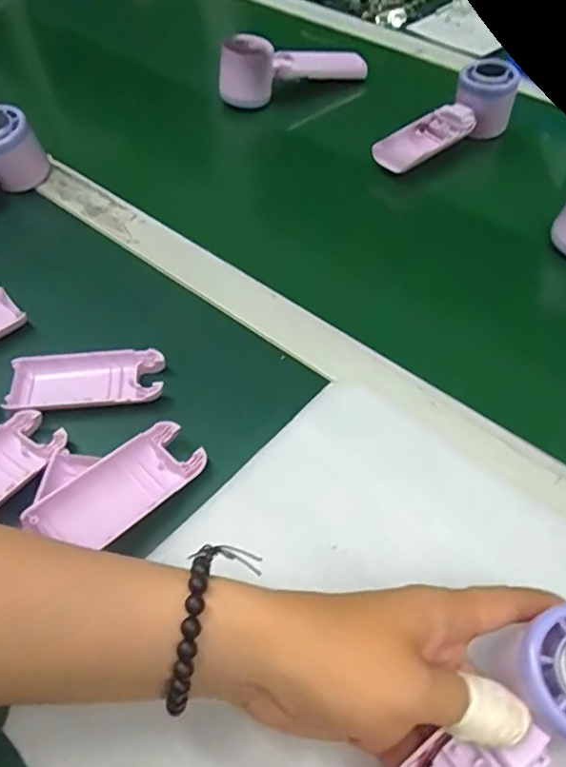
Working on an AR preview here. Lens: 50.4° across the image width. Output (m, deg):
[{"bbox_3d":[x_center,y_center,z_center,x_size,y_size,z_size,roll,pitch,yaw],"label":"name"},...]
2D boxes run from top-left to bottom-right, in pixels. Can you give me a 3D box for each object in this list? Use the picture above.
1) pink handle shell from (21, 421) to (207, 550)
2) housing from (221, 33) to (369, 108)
[{"bbox_3d":[-0.094,0.061,0.351,0.043,0.019,0.103,35,44,25],"label":"pink handle shell"},{"bbox_3d":[0.013,-0.349,0.647,0.169,0.058,0.043,-24,56,-16],"label":"housing"}]

